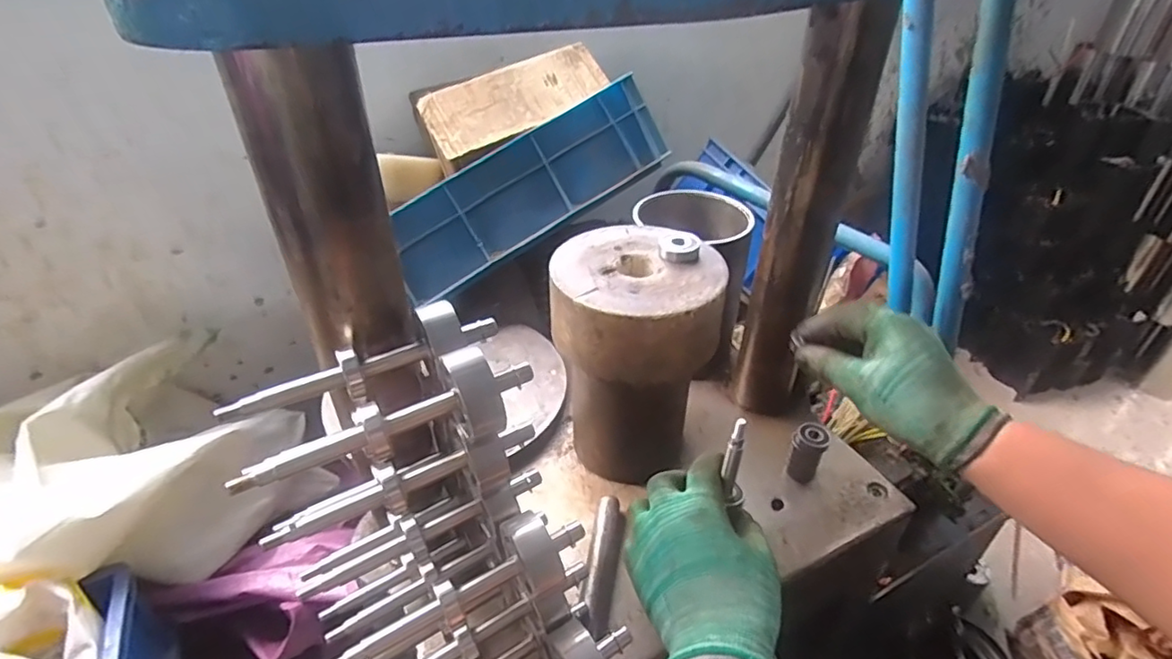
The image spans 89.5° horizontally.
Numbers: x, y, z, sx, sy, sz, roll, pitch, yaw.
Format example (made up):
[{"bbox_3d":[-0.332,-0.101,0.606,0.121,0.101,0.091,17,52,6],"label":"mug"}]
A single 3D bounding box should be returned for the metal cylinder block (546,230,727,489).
[{"bbox_3d":[0.046,0.033,0.558,0.142,0.219,0.143,2,37,2],"label":"metal cylinder block"}]

